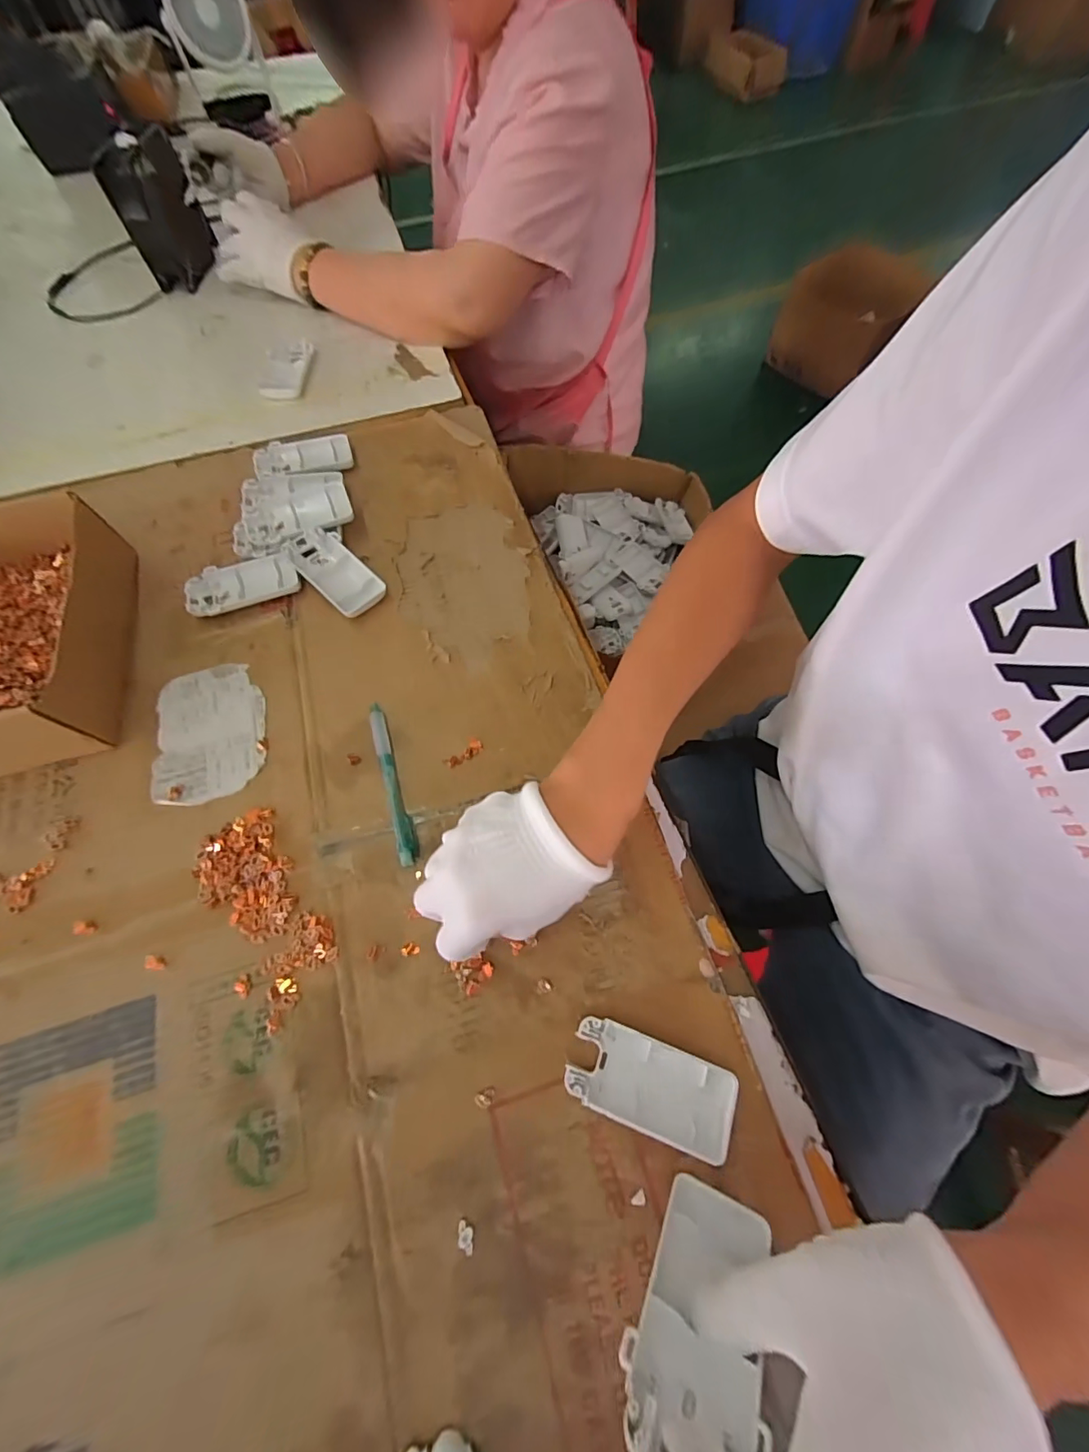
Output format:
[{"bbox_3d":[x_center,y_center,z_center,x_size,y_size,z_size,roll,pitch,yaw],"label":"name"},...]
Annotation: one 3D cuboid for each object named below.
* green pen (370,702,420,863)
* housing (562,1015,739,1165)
[{"bbox_3d":[-0.113,0.040,0.368,0.012,0.012,0.127,-17,66,-6],"label":"green pen"},{"bbox_3d":[0.062,0.210,0.292,0.093,0.016,0.046,18,67,10],"label":"housing"}]

